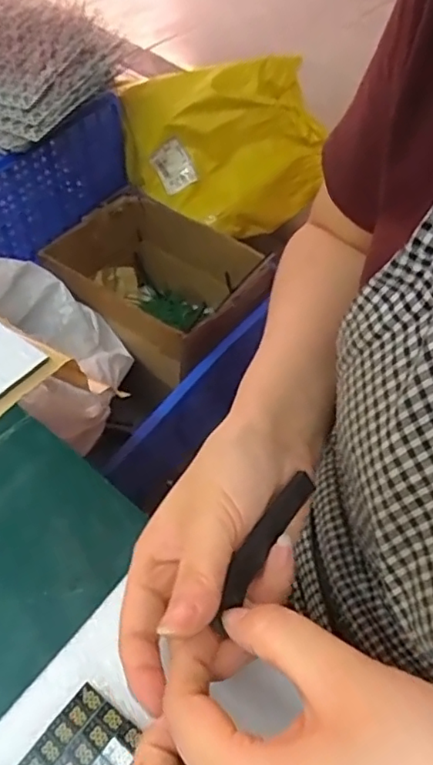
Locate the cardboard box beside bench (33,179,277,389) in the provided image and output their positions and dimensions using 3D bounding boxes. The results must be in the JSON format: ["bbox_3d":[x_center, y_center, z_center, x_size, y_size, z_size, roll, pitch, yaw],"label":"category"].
[{"bbox_3d":[-0.104,-0.157,1.164,0.379,0.250,0.295,36,60,21],"label":"cardboard box beside bench"}]

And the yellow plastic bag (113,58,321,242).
[{"bbox_3d":[0.034,-0.477,1.232,0.418,0.333,0.092,-14,27,-8],"label":"yellow plastic bag"}]

